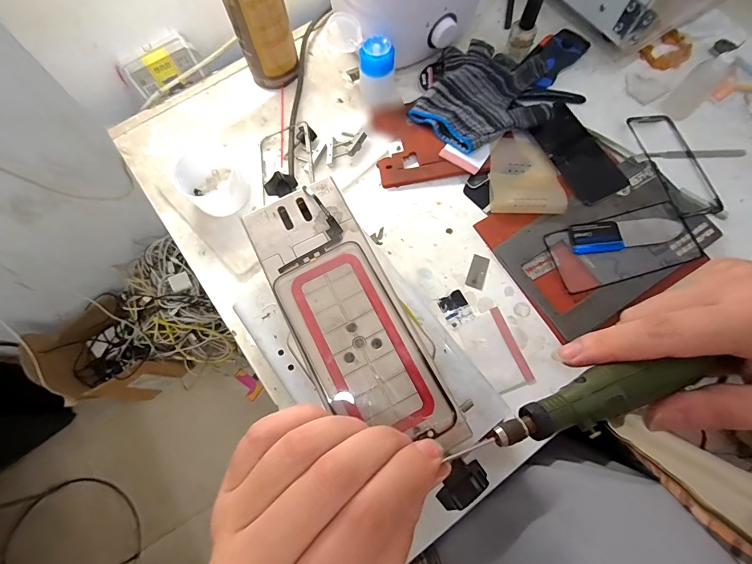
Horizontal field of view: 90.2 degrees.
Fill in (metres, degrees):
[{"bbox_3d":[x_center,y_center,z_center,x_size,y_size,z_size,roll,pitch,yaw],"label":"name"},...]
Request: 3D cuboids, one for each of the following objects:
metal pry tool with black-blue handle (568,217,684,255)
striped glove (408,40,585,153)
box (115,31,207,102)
[{"bbox_3d":[0.276,-0.054,0.414,0.120,0.005,0.034,-8,72,-2],"label":"metal pry tool with black-blue handle"},{"bbox_3d":[0.144,-0.229,0.458,0.163,0.040,0.166,0,72,0],"label":"striped glove"},{"bbox_3d":[-0.273,-0.273,0.478,0.093,0.051,0.033,-33,75,-10],"label":"box"}]

